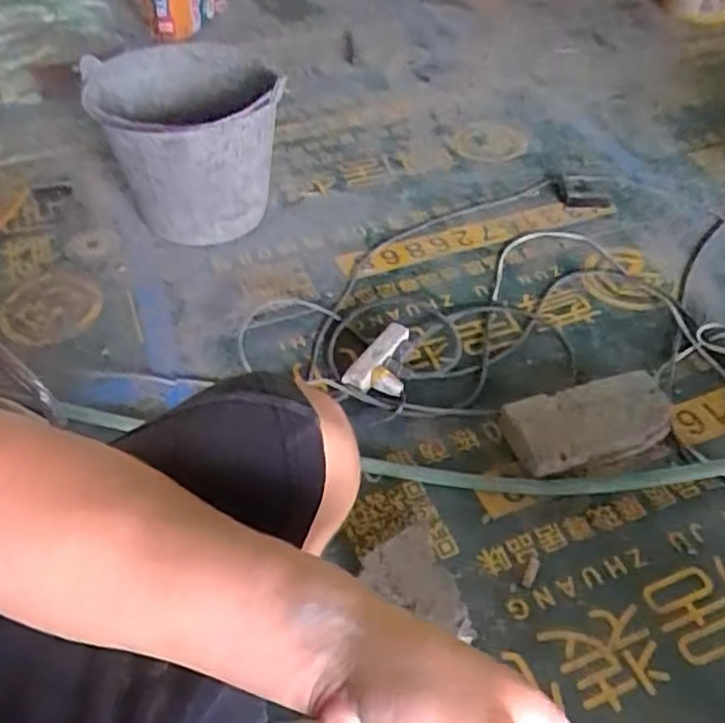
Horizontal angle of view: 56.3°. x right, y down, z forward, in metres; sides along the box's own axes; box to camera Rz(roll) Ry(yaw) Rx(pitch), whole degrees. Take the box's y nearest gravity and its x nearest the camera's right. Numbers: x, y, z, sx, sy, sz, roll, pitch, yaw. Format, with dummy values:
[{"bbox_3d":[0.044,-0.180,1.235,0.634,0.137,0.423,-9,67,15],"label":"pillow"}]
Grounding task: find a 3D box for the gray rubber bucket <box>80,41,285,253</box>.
[{"bbox_3d":[-0.279,-0.356,1.119,0.268,0.257,0.323,-19,49,-17],"label":"gray rubber bucket"}]

